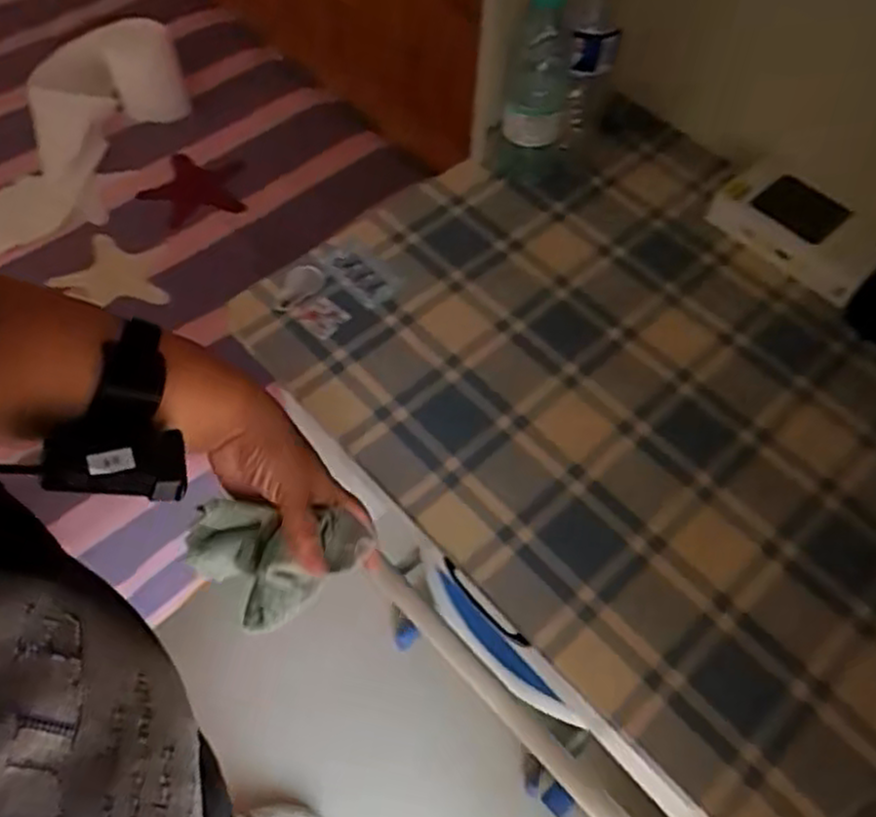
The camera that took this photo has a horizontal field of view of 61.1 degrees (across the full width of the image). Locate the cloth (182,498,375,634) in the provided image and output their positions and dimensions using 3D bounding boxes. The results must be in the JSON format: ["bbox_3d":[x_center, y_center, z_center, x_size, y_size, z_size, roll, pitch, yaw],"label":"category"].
[{"bbox_3d":[-0.121,0.116,0.520,0.130,0.081,0.077,4,58,1],"label":"cloth"}]

